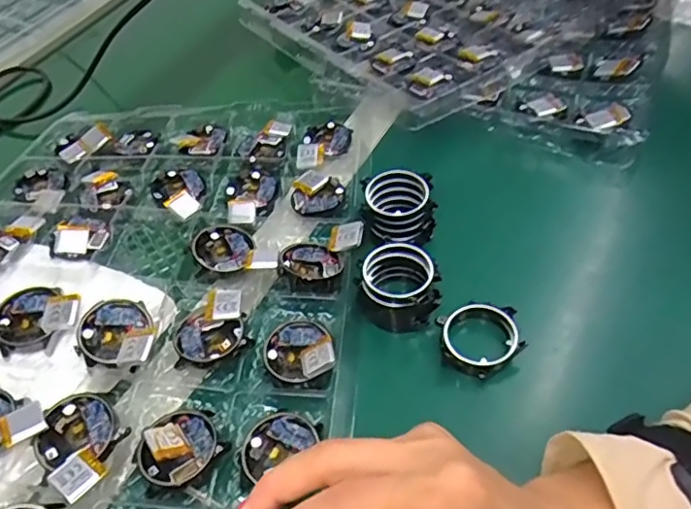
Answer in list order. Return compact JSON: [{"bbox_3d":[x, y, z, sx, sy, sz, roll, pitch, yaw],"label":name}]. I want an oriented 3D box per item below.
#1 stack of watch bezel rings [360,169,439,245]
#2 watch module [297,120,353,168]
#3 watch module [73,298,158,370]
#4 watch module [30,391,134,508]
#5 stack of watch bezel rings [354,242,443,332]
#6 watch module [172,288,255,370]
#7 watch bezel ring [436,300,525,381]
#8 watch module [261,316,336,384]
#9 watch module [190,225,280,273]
[{"bbox_3d":[0.039,-0.035,0.429,0.050,0.030,0.051,-5,50,3],"label":"stack of watch bezel rings"},{"bbox_3d":[-0.017,-0.095,0.504,0.044,0.009,0.055,-1,50,7],"label":"watch module"},{"bbox_3d":[-0.142,0.050,0.372,0.052,0.013,0.046,1,50,9],"label":"watch module"},{"bbox_3d":[-0.148,0.103,0.328,0.058,0.010,0.044,31,60,29],"label":"watch module"},{"bbox_3d":[0.037,0.025,0.393,0.052,0.046,0.048,6,51,13],"label":"stack of watch bezel rings"},{"bbox_3d":[-0.087,0.047,0.377,0.050,0.013,0.043,-25,51,-13],"label":"watch module"},{"bbox_3d":[0.085,0.053,0.373,0.048,0.019,0.046,-8,50,1],"label":"watch bezel ring"},{"bbox_3d":[-0.030,0.058,0.370,0.043,0.012,0.045,-13,50,-3],"label":"watch module"},{"bbox_3d":[-0.079,-0.001,0.419,0.068,0.011,0.041,29,59,28],"label":"watch module"}]

